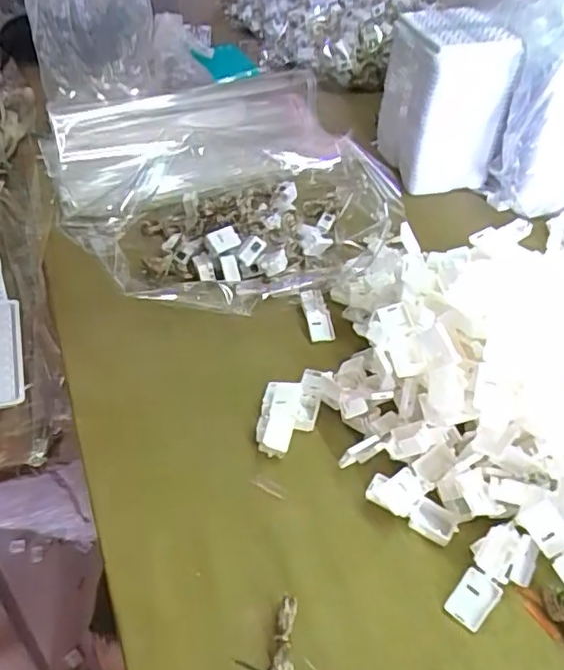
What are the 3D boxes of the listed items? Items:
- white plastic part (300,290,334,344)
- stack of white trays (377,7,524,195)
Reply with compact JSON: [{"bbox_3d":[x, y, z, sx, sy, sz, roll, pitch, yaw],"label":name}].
[{"bbox_3d":[0.030,-0.016,0.500,0.021,0.010,0.049,-10,63,-6],"label":"white plastic part"},{"bbox_3d":[0.178,-0.264,0.674,0.107,0.155,0.129,-3,42,-7],"label":"stack of white trays"}]

